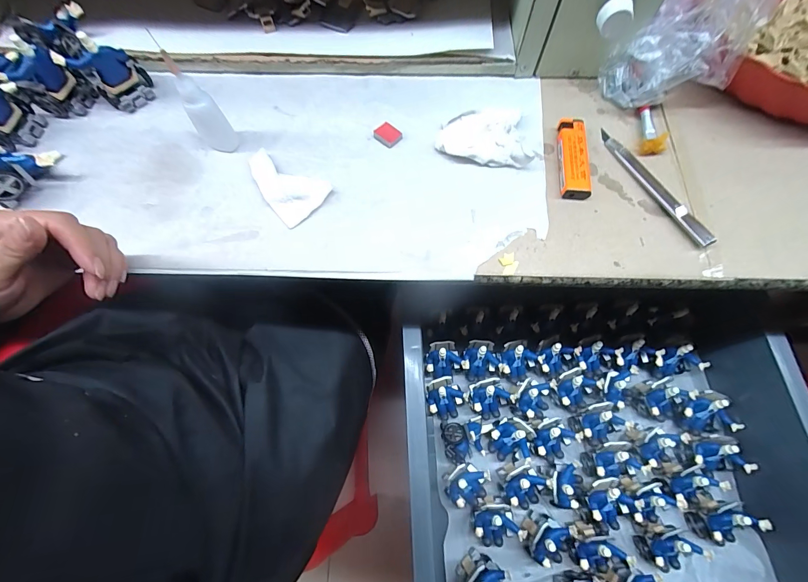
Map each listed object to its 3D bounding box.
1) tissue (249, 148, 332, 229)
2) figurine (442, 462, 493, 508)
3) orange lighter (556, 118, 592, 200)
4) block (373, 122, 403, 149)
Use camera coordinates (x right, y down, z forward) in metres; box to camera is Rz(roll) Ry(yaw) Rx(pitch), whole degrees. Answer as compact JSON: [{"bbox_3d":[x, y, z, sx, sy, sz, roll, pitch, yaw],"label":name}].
[{"bbox_3d":[-0.106,-0.100,0.311,0.051,0.009,0.086,-39,74,-12],"label":"tissue"},{"bbox_3d":[0.077,0.235,0.419,0.055,0.062,0.050,12,71,5],"label":"figurine"},{"bbox_3d":[0.151,-0.119,0.311,0.024,0.013,0.080,5,70,3],"label":"orange lighter"},{"bbox_3d":[-0.015,-0.148,0.329,0.020,0.006,0.024,-43,75,-13],"label":"block"}]

